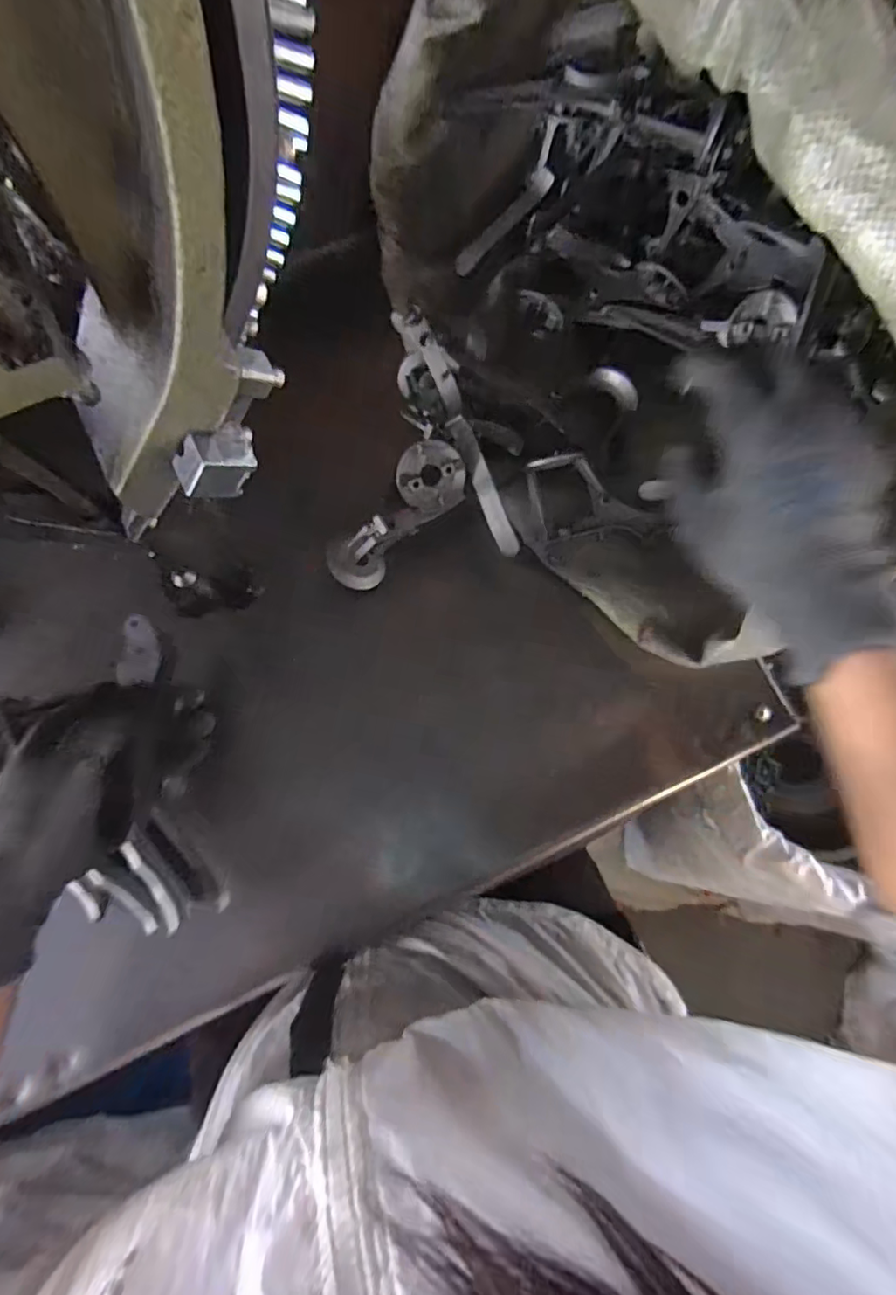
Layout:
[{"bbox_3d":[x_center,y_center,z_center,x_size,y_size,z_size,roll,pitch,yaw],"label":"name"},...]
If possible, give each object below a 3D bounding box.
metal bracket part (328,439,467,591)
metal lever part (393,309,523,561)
[{"bbox_3d":[-0.036,-0.084,0.361,0.038,0.066,0.114,46,106,7],"label":"metal bracket part"},{"bbox_3d":[0.000,-0.134,0.355,0.051,0.051,0.161,-18,80,-5],"label":"metal lever part"}]

